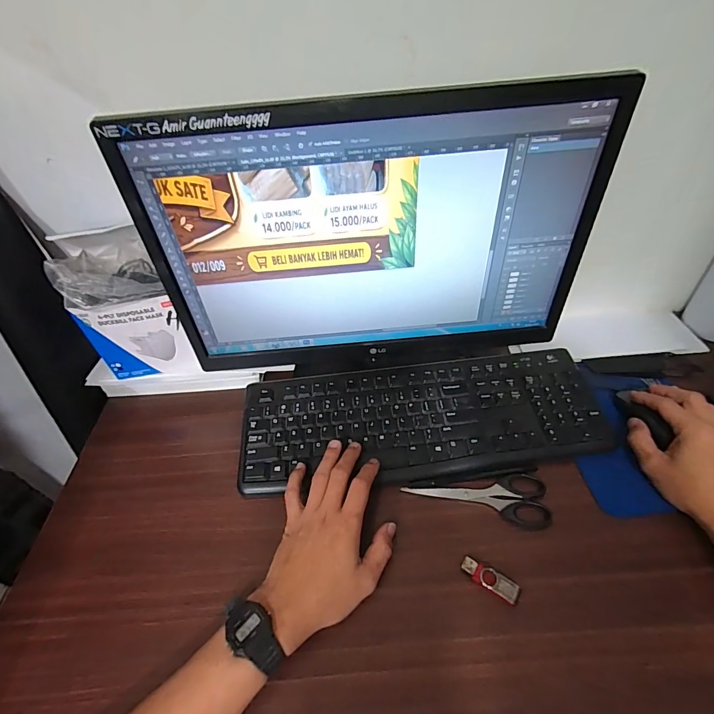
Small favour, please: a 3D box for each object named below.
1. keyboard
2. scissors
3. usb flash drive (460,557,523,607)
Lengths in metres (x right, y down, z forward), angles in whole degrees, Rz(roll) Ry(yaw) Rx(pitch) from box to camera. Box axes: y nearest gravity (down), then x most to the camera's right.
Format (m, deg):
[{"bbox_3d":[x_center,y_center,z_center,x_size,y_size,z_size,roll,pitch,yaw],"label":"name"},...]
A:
[{"bbox_3d":[0.081,0.074,0.476,0.440,0.025,0.149,-5,47,-1],"label":"keyboard"},{"bbox_3d":[0.130,0.151,0.415,0.150,0.007,0.057,5,46,8],"label":"scissors"},{"bbox_3d":[0.125,0.208,0.353,0.053,0.005,0.019,24,52,25],"label":"usb flash drive"}]

